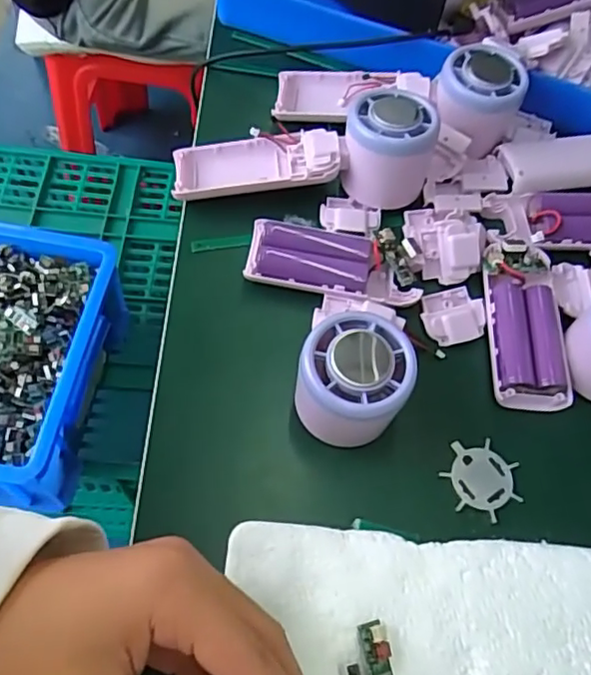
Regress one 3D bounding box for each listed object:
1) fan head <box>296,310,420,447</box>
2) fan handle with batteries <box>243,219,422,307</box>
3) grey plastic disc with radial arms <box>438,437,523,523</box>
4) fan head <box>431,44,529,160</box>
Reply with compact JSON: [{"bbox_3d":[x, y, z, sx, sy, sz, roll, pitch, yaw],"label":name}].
[{"bbox_3d":[0.029,0.021,0.304,0.055,0.048,0.053,6,62,-1],"label":"fan head"},{"bbox_3d":[0.022,-0.048,0.358,0.101,0.017,0.043,10,63,3],"label":"fan handle with batteries"},{"bbox_3d":[0.099,0.074,0.318,0.040,0.004,0.039,1,63,-2],"label":"grey plastic disc with radial arms"},{"bbox_3d":[0.122,-0.159,0.405,0.055,0.046,0.060,1,63,-2],"label":"fan head"}]

